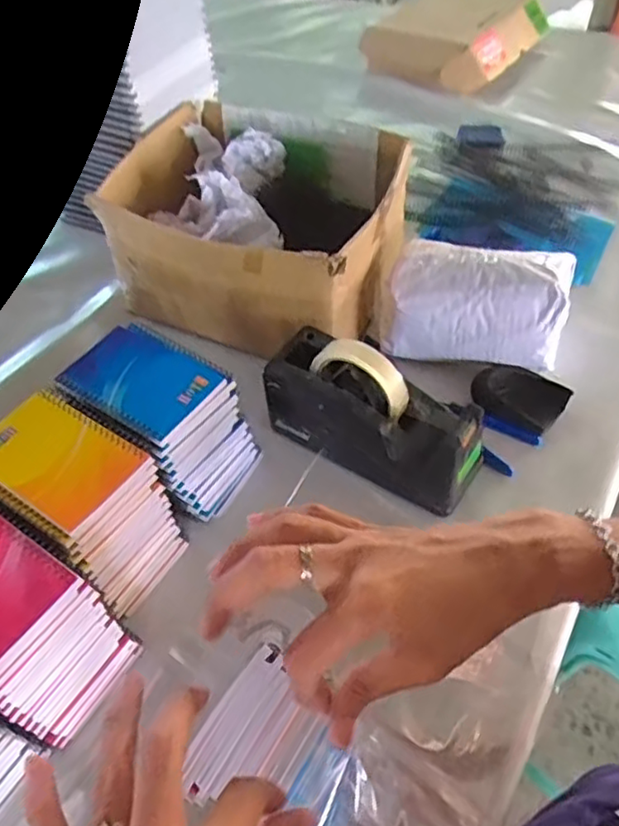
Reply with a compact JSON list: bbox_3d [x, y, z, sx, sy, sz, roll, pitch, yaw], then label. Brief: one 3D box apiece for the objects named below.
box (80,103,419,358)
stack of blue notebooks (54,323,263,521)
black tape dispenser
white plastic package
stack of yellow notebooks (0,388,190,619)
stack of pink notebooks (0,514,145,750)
[{"bbox_3d":[-0.047,-0.206,0.739,0.304,0.167,0.255,16,54,17],"label":"box"},{"bbox_3d":[-0.134,0.010,0.590,0.137,0.128,0.097,30,58,26],"label":"stack of blue notebooks"},{"bbox_3d":[0.059,-0.002,0.595,0.201,0.122,0.076,25,57,23],"label":"black tape dispenser"},{"bbox_3d":[0.173,-0.116,0.683,0.185,0.099,0.106,9,52,12],"label":"white plastic package"},{"bbox_3d":[-0.192,0.076,0.538,0.139,0.131,0.100,24,56,22],"label":"stack of yellow notebooks"},{"bbox_3d":[-0.221,0.153,0.474,0.137,0.126,0.089,26,57,23],"label":"stack of pink notebooks"}]

